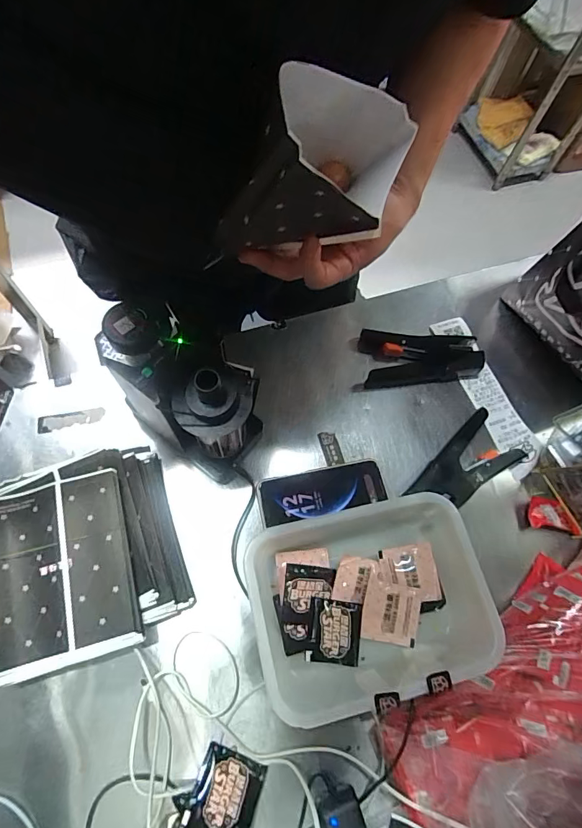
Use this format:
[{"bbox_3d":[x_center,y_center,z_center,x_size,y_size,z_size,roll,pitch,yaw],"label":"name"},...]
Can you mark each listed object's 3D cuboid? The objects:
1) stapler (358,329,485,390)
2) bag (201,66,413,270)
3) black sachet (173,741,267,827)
[{"bbox_3d":[0.187,-0.083,0.619,0.177,0.030,0.087,0,66,-5],"label":"stapler"},{"bbox_3d":[0.017,-0.186,0.315,0.119,0.111,0.099,19,62,7],"label":"bag"},{"bbox_3d":[-0.069,0.374,0.412,0.073,0.015,0.070,21,68,4],"label":"black sachet"}]

